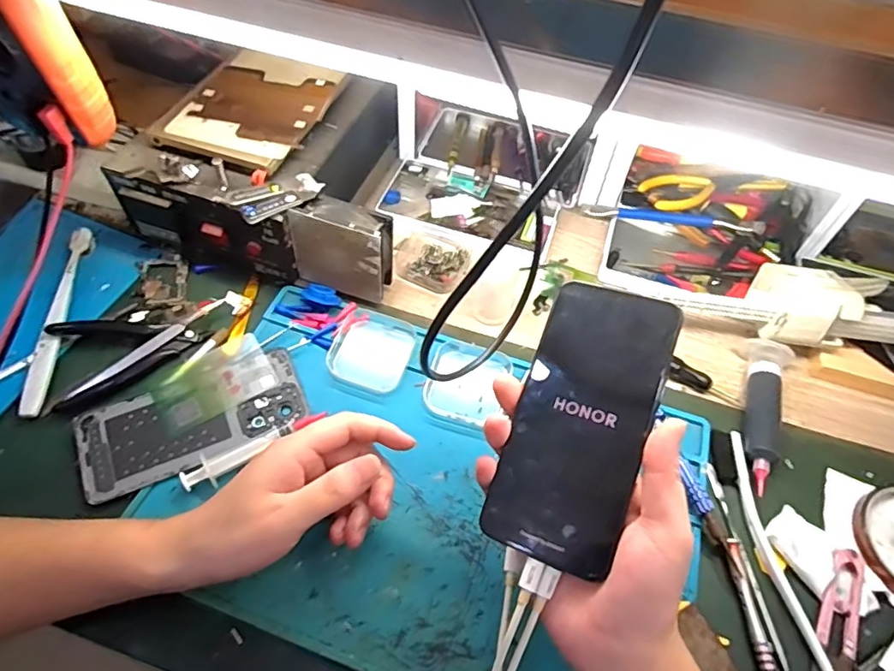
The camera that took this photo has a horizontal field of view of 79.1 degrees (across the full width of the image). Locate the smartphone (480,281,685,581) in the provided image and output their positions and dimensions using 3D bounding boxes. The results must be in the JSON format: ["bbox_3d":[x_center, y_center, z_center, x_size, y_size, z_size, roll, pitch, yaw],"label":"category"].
[{"bbox_3d":[0.076,0.048,0.307,0.070,0.004,0.156,17,80,21],"label":"smartphone"}]

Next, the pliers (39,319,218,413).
[{"bbox_3d":[-0.252,0.011,0.436,0.118,0.018,0.079,-13,57,-12],"label":"pliers"}]

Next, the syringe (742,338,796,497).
[{"bbox_3d":[0.248,0.059,0.431,0.035,0.026,0.134,24,57,13],"label":"syringe"}]

